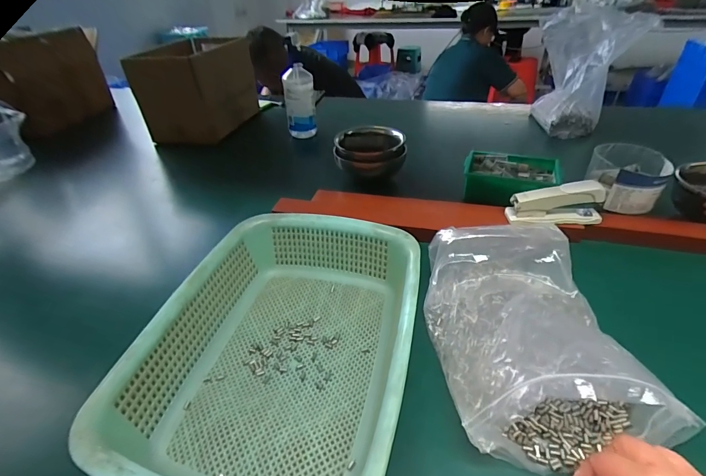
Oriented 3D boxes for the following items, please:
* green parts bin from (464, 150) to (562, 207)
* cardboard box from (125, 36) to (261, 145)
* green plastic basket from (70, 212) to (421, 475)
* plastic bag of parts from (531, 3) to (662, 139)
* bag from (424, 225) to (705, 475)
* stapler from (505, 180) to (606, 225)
[{"bbox_3d":[0.267,-0.102,0.624,0.149,0.052,0.109,7,37,12],"label":"green parts bin"},{"bbox_3d":[-0.359,-0.337,0.841,0.191,0.175,0.258,2,37,7],"label":"cardboard box"},{"bbox_3d":[-0.059,0.098,0.341,0.221,0.083,0.293,7,37,13],"label":"green plastic basket"},{"bbox_3d":[0.532,-0.380,0.837,0.196,0.229,0.224,6,37,11],"label":"plastic bag of parts"},{"bbox_3d":[0.169,0.082,0.355,0.171,0.074,0.225,-4,36,-2],"label":"bag"},{"bbox_3d":[0.279,-0.048,0.498,0.121,0.054,0.026,0,36,3],"label":"stapler"}]

